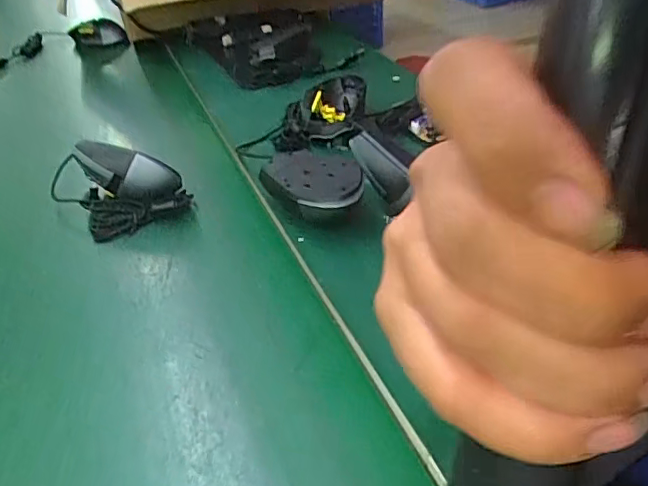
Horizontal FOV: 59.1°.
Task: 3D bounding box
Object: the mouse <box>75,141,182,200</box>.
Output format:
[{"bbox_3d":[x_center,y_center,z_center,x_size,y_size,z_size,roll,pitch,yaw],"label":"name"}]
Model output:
[{"bbox_3d":[-0.205,-0.065,0.589,0.107,0.065,0.032,9,39,20],"label":"mouse"}]

